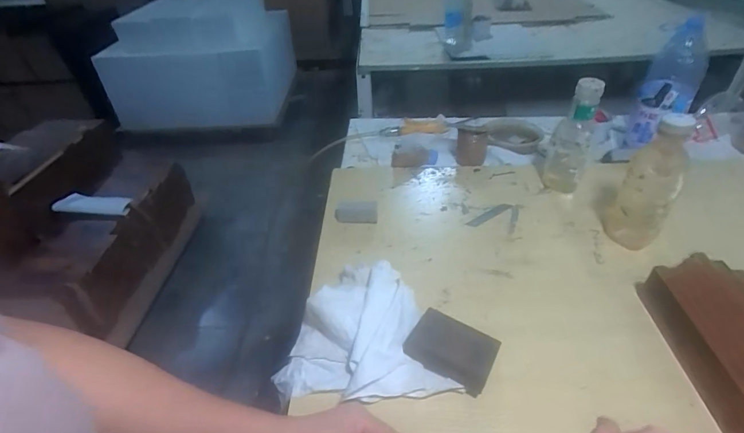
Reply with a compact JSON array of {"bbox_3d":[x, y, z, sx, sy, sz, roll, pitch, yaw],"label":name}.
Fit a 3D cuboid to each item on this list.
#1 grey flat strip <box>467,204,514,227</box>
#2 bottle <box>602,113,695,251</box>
[{"bbox_3d":[0.206,-0.002,0.715,0.097,0.004,0.019,-25,46,-24],"label":"grey flat strip"},{"bbox_3d":[0.407,-0.052,0.595,0.075,0.204,0.075,29,49,32],"label":"bottle"}]

